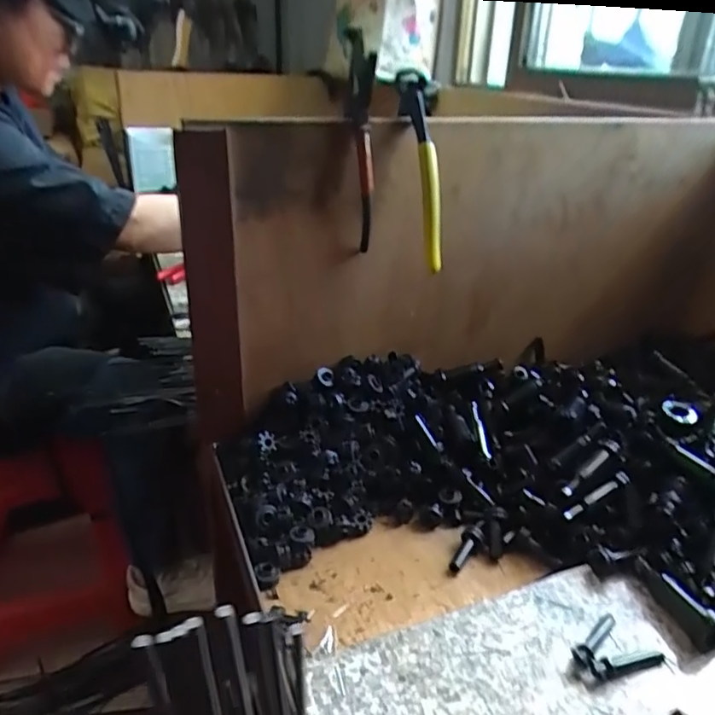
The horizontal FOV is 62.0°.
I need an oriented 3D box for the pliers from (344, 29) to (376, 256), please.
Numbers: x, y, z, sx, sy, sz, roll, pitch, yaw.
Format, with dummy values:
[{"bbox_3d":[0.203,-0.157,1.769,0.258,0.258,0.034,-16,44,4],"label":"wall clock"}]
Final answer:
[{"bbox_3d":[0.001,-0.163,0.466,0.022,0.158,0.048,1,28,-3],"label":"pliers"}]

